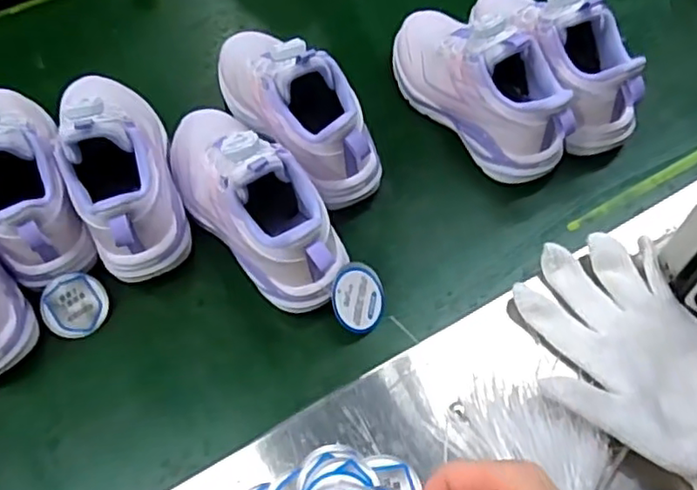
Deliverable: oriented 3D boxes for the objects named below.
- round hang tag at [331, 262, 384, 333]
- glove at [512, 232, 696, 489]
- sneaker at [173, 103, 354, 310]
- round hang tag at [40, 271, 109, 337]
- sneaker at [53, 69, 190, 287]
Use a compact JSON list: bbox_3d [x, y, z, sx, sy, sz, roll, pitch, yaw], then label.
[{"bbox_3d":[0.007,0.039,0.494,0.046,0.006,0.054,29,63,-26],"label":"round hang tag"},{"bbox_3d":[0.200,0.086,0.433,0.124,0.022,0.210,-17,55,-12],"label":"glove"},{"bbox_3d":[-0.081,-0.041,0.506,0.070,0.111,0.208,-33,60,-20],"label":"sneaker"},{"bbox_3d":[-0.213,0.047,0.503,0.047,0.005,0.048,1,87,-21],"label":"round hang tag"},{"bbox_3d":[-0.187,-0.082,0.534,0.080,0.108,0.217,-16,55,-10],"label":"sneaker"}]

